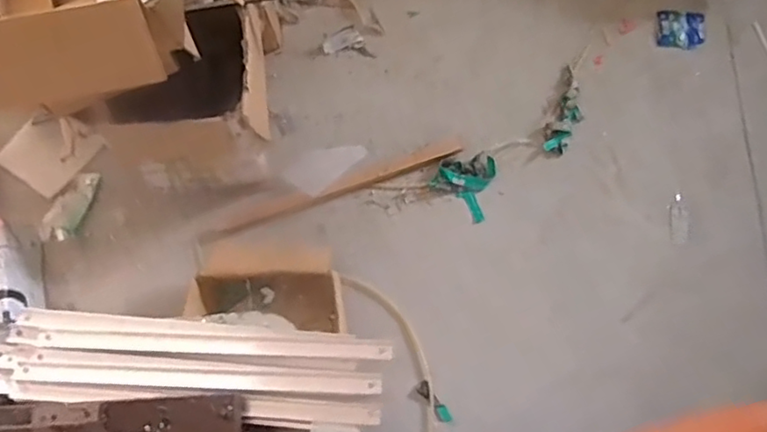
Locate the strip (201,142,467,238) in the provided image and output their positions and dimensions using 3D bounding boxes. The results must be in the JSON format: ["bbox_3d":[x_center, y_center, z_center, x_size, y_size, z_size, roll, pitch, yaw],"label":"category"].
[{"bbox_3d":[-0.125,-0.067,1.570,0.688,0.017,0.035,-20,71,-4],"label":"strip"}]

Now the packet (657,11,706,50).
[{"bbox_3d":[0.822,-0.517,1.650,0.123,0.009,0.123,4,71,4],"label":"packet"}]

